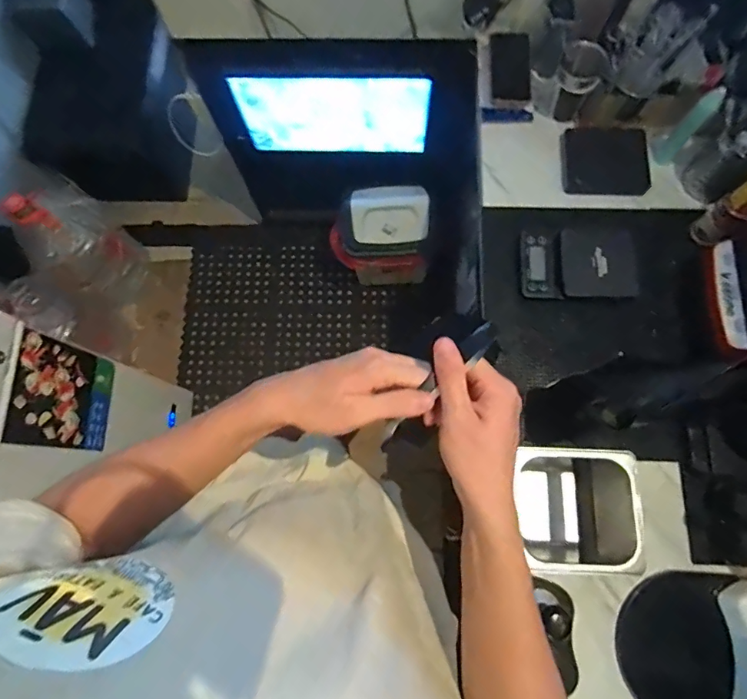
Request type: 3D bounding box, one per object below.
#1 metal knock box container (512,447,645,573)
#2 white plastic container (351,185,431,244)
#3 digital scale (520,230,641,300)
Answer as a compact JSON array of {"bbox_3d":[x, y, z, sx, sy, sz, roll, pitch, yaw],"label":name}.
[{"bbox_3d":[0.281,0.232,0.690,0.165,0.113,0.164,1,76,2],"label":"metal knock box container"},{"bbox_3d":[0.045,-0.394,1.322,0.214,0.081,0.168,-6,76,0],"label":"white plastic container"},{"bbox_3d":[0.356,-0.148,0.814,0.189,0.030,0.127,3,76,2],"label":"digital scale"}]

